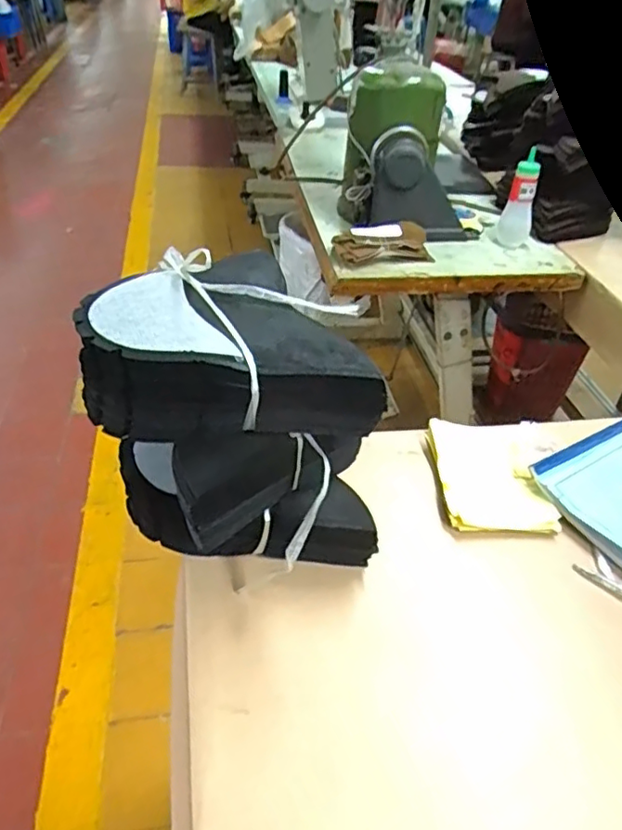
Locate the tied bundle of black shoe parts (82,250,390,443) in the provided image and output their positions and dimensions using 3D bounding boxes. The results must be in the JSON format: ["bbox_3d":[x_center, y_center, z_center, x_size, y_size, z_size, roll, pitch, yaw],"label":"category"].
[{"bbox_3d":[-0.075,-0.070,0.560,0.243,0.083,0.229,-2,39,-7],"label":"tied bundle of black shoe parts"}]

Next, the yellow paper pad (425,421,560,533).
[{"bbox_3d":[0.205,0.070,0.712,0.116,0.026,0.156,1,38,-4],"label":"yellow paper pad"}]

